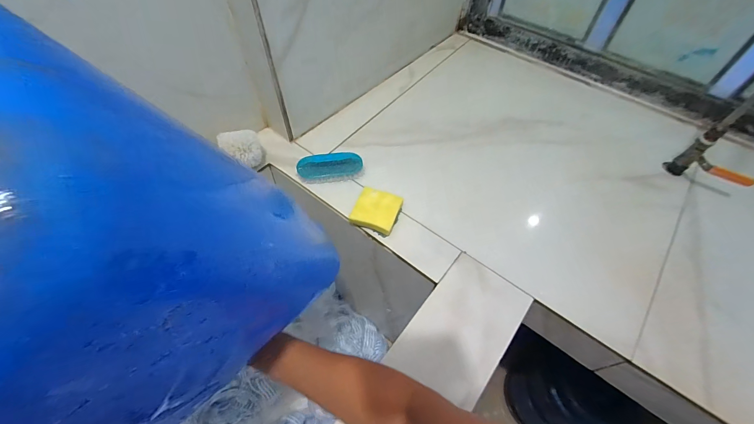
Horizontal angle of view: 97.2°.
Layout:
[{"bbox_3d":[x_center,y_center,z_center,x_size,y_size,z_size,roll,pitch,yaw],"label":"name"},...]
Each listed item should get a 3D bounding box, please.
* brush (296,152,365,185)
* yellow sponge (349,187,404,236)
[{"bbox_3d":[-0.087,-0.085,0.628,0.121,0.032,0.044,-10,56,-7],"label":"brush"},{"bbox_3d":[0.000,-0.003,0.581,0.075,0.028,0.071,20,58,12],"label":"yellow sponge"}]

